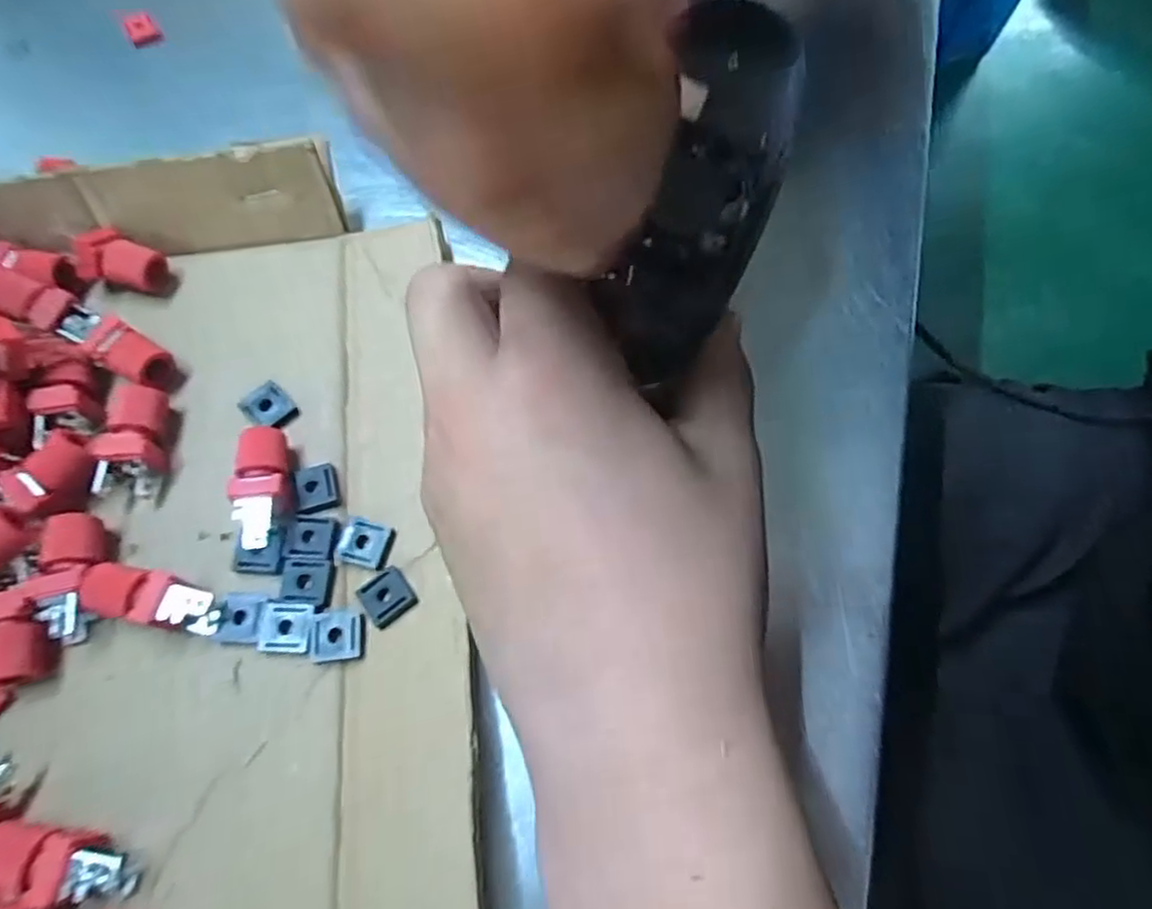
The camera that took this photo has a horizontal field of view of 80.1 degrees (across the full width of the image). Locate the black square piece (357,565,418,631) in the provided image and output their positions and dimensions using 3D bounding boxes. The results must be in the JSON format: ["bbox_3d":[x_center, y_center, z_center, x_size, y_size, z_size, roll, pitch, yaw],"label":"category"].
[{"bbox_3d":[-0.053,0.039,0.190,0.013,0.004,0.014,-35,71,-14],"label":"black square piece"}]

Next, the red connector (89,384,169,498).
[{"bbox_3d":[-0.131,-0.005,0.204,0.015,0.014,0.034,-4,67,-3],"label":"red connector"}]

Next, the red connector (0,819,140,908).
[{"bbox_3d":[-0.123,0.095,0.161,0.036,0.016,0.014,5,67,2],"label":"red connector"}]

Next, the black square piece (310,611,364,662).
[{"bbox_3d":[-0.065,0.049,0.185,0.014,0.004,0.013,-3,67,-2],"label":"black square piece"}]

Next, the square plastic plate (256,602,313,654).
[{"bbox_3d":[-0.079,0.047,0.186,0.014,0.004,0.013,4,67,1],"label":"square plastic plate"}]

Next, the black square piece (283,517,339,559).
[{"bbox_3d":[-0.077,0.024,0.197,0.013,0.004,0.012,2,67,0],"label":"black square piece"}]

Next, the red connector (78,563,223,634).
[{"bbox_3d":[-0.114,0.039,0.186,0.033,0.013,0.013,10,67,4],"label":"red connector"}]

